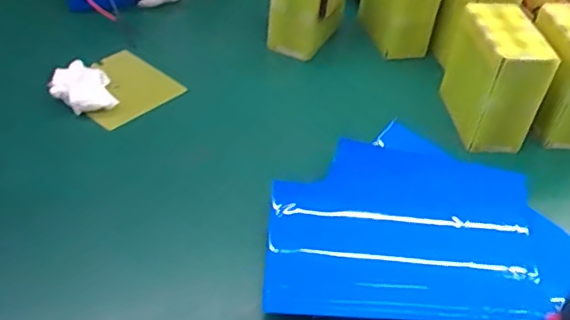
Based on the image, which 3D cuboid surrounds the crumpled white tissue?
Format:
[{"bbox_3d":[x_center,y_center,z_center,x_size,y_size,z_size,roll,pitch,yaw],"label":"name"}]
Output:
[{"bbox_3d":[-0.271,-0.097,0.788,0.082,0.061,0.059,-7,43,-14],"label":"crumpled white tissue"}]

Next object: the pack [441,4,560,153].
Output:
[{"bbox_3d":[0.268,-0.108,0.756,0.074,0.138,0.136,1,42,-6],"label":"pack"}]

